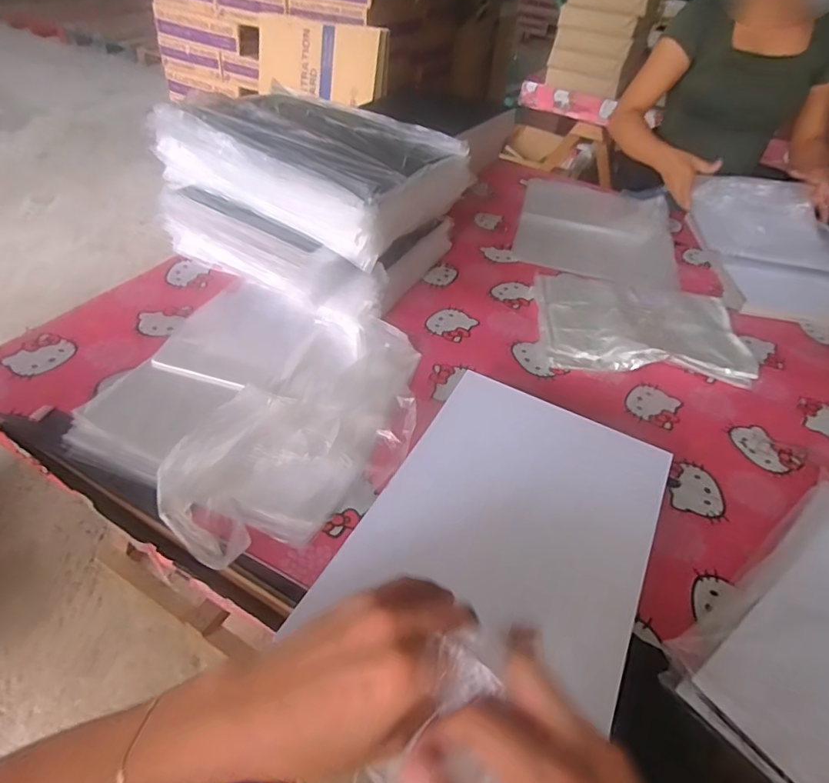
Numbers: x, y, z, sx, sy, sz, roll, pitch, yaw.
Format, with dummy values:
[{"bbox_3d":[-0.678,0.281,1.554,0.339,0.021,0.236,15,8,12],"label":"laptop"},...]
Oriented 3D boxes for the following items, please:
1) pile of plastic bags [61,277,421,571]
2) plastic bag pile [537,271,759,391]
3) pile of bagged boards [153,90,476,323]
[{"bbox_3d":[-0.192,-0.008,0.675,0.384,0.053,0.388,29,47,22],"label":"pile of plastic bags"},{"bbox_3d":[0.363,-0.112,0.875,0.321,0.034,0.231,6,43,-2],"label":"plastic bag pile"},{"bbox_3d":[-0.168,-0.310,0.881,0.399,0.221,0.348,24,45,17],"label":"pile of bagged boards"}]

